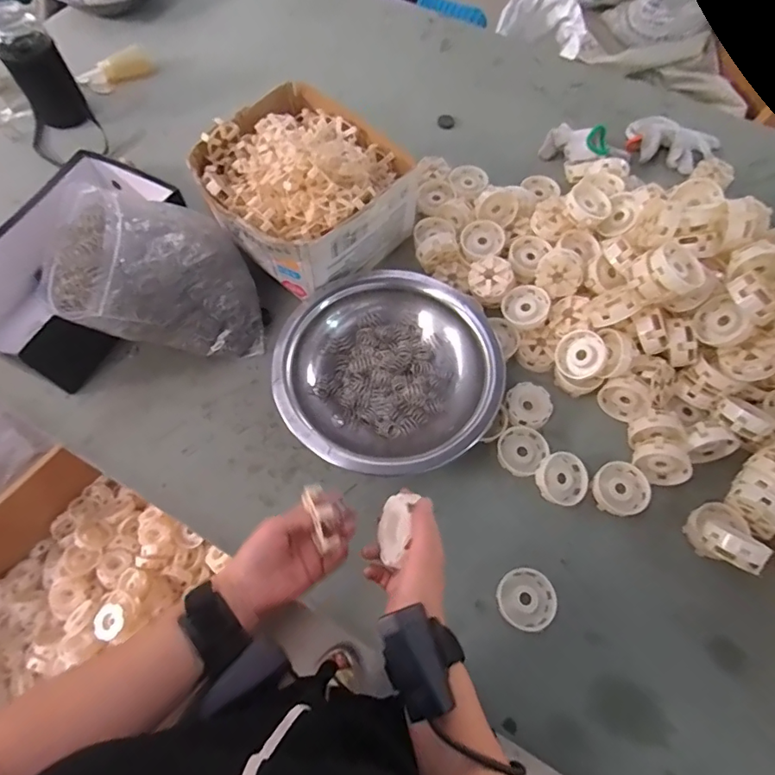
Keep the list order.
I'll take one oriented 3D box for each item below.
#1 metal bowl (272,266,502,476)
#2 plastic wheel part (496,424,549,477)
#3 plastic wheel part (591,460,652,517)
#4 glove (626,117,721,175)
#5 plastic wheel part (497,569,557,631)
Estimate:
[{"bbox_3d":[0.001,-0.030,0.690,0.295,0.067,0.309,0,65,0],"label":"metal bowl"},{"bbox_3d":[0.185,0.084,0.663,0.063,0.019,0.068,0,65,0],"label":"plastic wheel part"},{"bbox_3d":[0.307,0.133,0.641,0.067,0.022,0.067,0,65,0],"label":"plastic wheel part"},{"bbox_3d":[0.550,-0.456,0.927,0.179,0.048,0.101,10,65,4],"label":"glove"},{"bbox_3d":[0.170,0.261,0.598,0.070,0.030,0.067,0,65,0],"label":"plastic wheel part"}]

